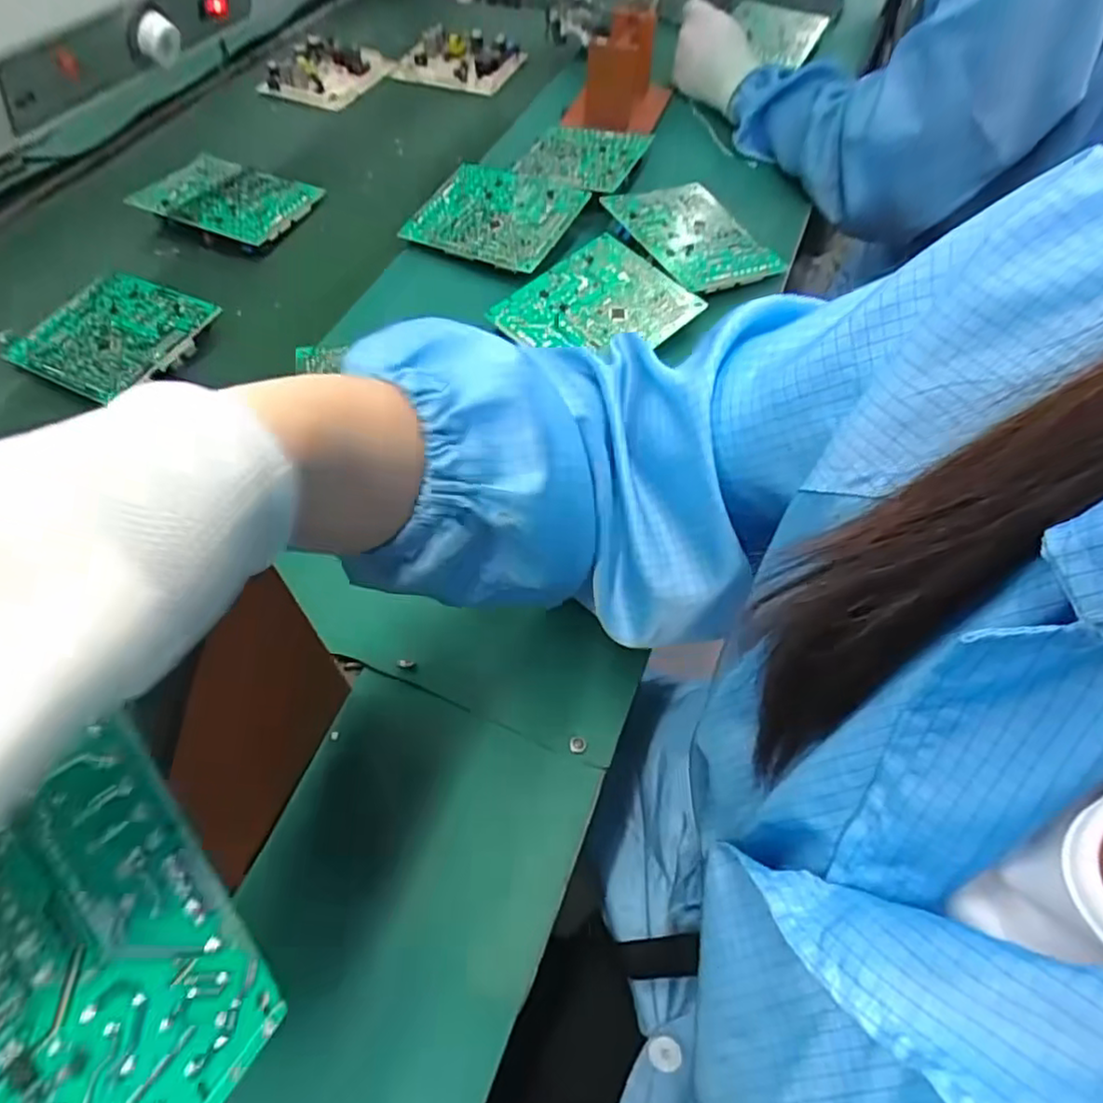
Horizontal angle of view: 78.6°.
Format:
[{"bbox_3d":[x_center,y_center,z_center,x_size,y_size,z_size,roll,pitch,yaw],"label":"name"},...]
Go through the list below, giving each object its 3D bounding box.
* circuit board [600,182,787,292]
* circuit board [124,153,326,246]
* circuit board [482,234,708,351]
[{"bbox_3d":[0.130,-0.292,0.617,0.114,0.010,0.142,-25,70,-24],"label":"circuit board"},{"bbox_3d":[-0.318,-0.345,0.663,0.135,0.029,0.114,20,59,14],"label":"circuit board"},{"bbox_3d":[0.038,-0.201,0.561,0.140,0.011,0.118,-41,75,-14],"label":"circuit board"}]

